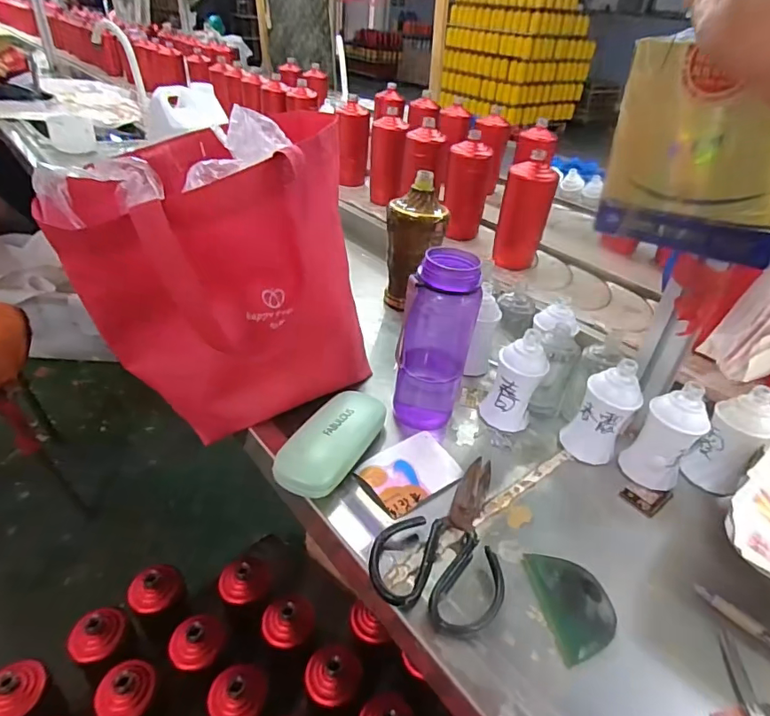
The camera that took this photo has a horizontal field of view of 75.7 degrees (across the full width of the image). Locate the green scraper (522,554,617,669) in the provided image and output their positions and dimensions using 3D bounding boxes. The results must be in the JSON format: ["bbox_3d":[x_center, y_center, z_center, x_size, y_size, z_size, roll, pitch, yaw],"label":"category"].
[{"bbox_3d":[0.157,0.200,0.411,0.058,0.004,0.088,-2,38,-11],"label":"green scraper"}]

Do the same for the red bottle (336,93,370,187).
[{"bbox_3d":[-0.079,-0.517,1.196,0.074,0.177,0.080,2,37,-6],"label":"red bottle"}]

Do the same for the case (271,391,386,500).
[{"bbox_3d":[-0.052,0.085,0.511,0.058,0.042,0.150,21,39,17],"label":"case"}]

